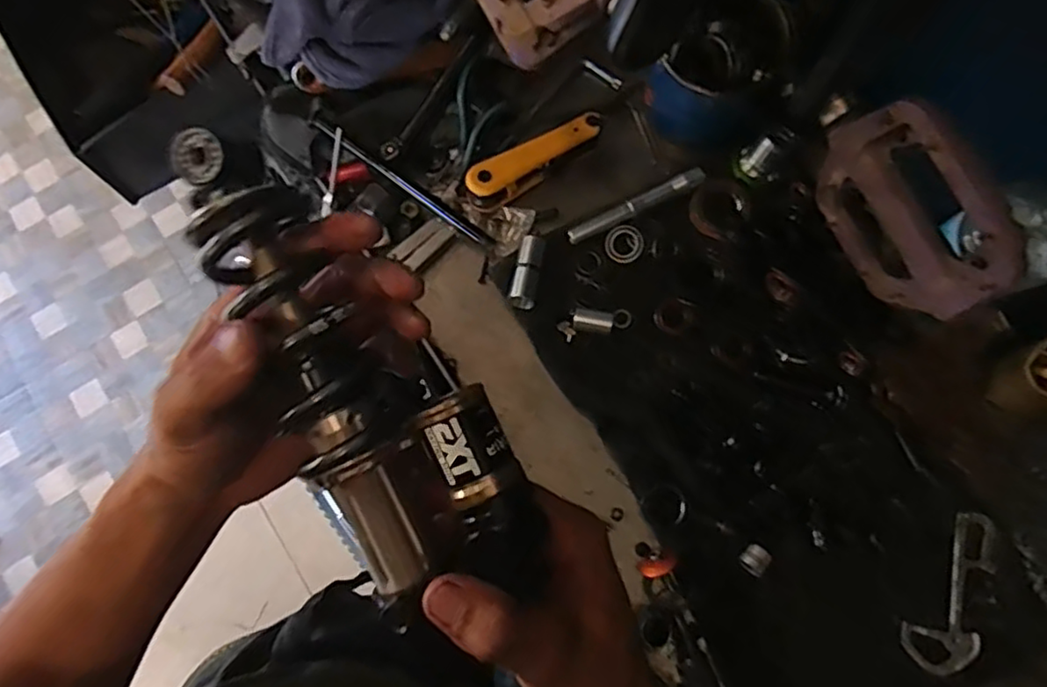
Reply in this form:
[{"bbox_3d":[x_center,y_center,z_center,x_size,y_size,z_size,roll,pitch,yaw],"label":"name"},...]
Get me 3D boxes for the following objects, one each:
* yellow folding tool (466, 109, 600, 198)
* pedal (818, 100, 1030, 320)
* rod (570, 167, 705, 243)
[{"bbox_3d":[0.012,-0.160,0.564,0.129,0.044,0.024,-31,79,-6],"label":"yellow folding tool"},{"bbox_3d":[0.172,-0.058,0.292,0.013,0.100,0.094,-29,79,-6],"label":"pedal"},{"bbox_3d":[0.097,-0.121,0.571,0.128,0.010,0.016,-25,78,-5],"label":"rod"}]

